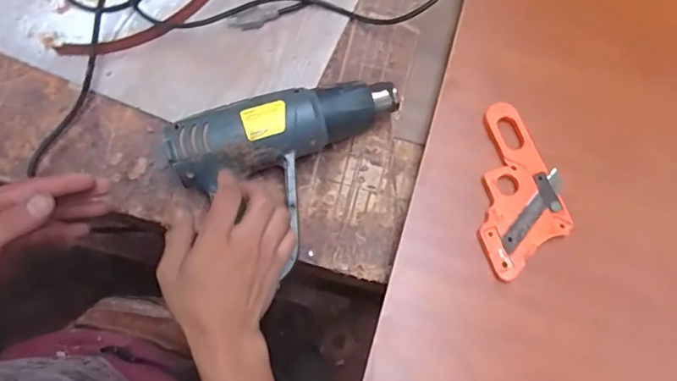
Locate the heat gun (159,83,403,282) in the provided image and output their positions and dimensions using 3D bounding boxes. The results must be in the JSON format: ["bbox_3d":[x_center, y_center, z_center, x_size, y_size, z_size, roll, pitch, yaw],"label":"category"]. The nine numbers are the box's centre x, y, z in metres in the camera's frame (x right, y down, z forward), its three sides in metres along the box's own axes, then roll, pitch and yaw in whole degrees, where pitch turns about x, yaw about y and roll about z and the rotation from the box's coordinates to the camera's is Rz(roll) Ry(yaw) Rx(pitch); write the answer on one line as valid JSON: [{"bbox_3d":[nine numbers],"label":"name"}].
[{"bbox_3d":[-0.041,-0.022,0.536,0.248,0.082,0.171,-18,73,-13],"label":"heat gun"}]

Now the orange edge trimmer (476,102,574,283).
[{"bbox_3d":[0.190,-0.003,0.511,0.086,0.009,0.184,4,73,-1],"label":"orange edge trimmer"}]

